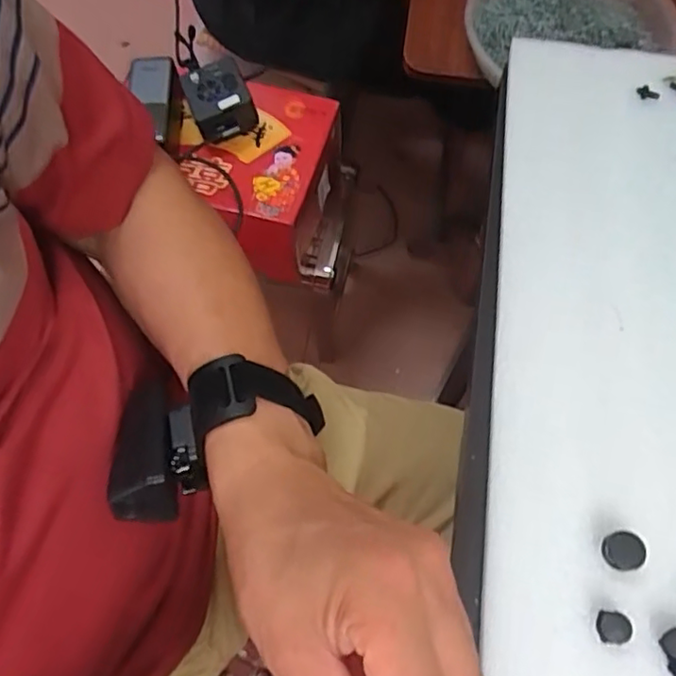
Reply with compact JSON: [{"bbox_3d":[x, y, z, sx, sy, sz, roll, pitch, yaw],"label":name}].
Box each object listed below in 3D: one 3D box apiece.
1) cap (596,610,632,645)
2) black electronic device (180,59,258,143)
[{"bbox_3d":[0.122,0.128,0.270,0.013,0.007,0.013,-1,67,2],"label":"cap"},{"bbox_3d":[-0.145,-0.288,0.745,0.072,0.047,0.083,-23,68,-9],"label":"black electronic device"}]

